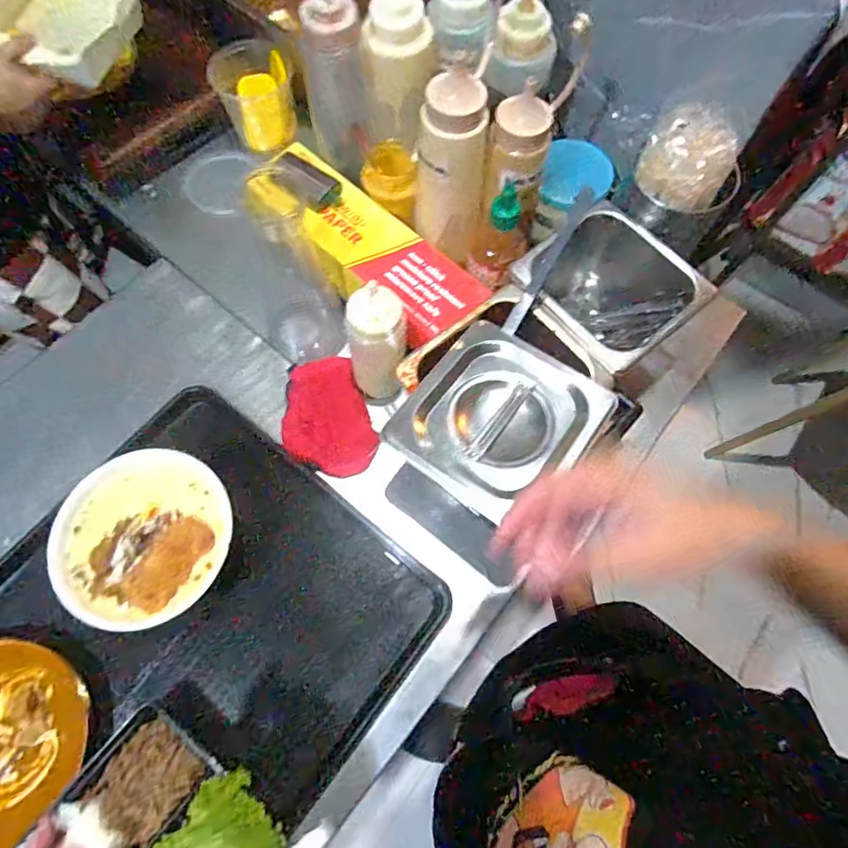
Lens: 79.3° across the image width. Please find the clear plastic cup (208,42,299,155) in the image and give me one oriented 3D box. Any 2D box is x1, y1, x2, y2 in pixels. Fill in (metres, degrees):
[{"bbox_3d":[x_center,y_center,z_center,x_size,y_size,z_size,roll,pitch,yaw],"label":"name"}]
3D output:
[{"bbox_3d":[-0.257,-0.508,0.796,0.112,0.099,0.125,-24,72,-9],"label":"clear plastic cup"}]

